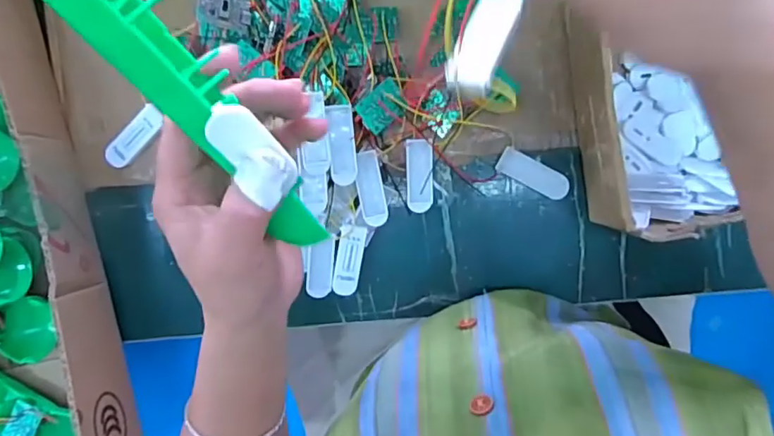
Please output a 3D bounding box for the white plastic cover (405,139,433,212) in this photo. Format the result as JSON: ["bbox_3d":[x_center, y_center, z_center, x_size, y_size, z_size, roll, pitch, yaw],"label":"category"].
[{"bbox_3d":[0.026,-0.032,0.413,0.020,0.007,0.058,-2,111,3],"label":"white plastic cover"}]

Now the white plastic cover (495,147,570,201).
[{"bbox_3d":[0.115,-0.033,0.415,0.058,0.004,0.021,26,94,2],"label":"white plastic cover"}]

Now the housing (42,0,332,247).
[{"bbox_3d":[-0.071,-0.043,0.215,0.019,0.049,0.161,-32,131,6],"label":"housing"}]

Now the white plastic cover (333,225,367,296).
[{"bbox_3d":[-0.030,0.034,0.422,0.020,0.013,0.057,10,97,1],"label":"white plastic cover"}]

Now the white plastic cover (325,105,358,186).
[{"bbox_3d":[-0.033,-0.053,0.393,0.019,0.004,0.058,-8,103,-13],"label":"white plastic cover"}]

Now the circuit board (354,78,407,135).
[{"bbox_3d":[-0.003,-0.080,0.388,0.035,0.006,0.026,-40,103,1],"label":"circuit board"}]

